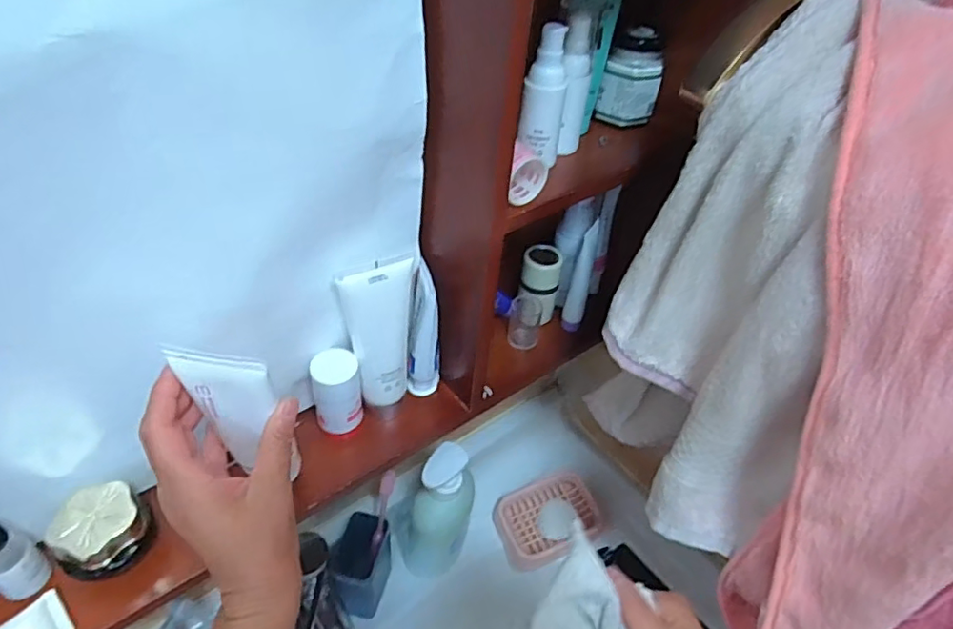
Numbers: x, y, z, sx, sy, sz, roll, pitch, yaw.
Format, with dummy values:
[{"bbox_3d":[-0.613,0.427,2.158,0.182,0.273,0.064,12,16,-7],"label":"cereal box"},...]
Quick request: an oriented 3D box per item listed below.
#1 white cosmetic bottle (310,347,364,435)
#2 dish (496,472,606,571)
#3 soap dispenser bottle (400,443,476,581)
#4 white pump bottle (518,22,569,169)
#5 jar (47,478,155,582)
[{"bbox_3d":[-0.111,0.062,0.467,0.036,0.069,0.030,-10,45,-16],"label":"white cosmetic bottle"},{"bbox_3d":[0.092,0.261,0.746,0.127,0.028,0.101,-13,46,-19],"label":"dish"},{"bbox_3d":[-0.041,0.222,0.646,0.082,0.216,0.055,-9,45,-15],"label":"soap dispenser bottle"},{"bbox_3d":[0.048,-0.153,0.413,0.030,0.089,0.025,11,44,6],"label":"white pump bottle"},{"bbox_3d":[-0.253,0.145,0.393,0.050,0.041,0.053,3,43,-3],"label":"jar"}]

